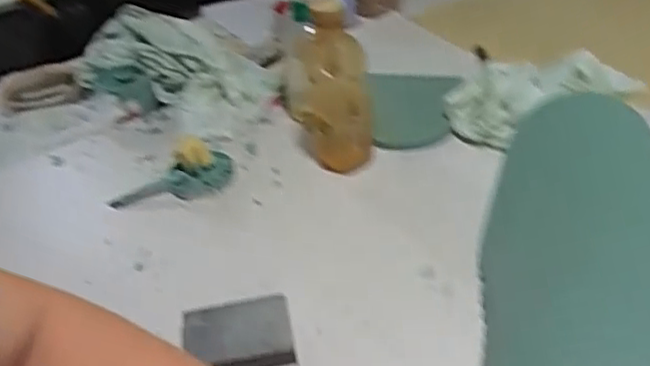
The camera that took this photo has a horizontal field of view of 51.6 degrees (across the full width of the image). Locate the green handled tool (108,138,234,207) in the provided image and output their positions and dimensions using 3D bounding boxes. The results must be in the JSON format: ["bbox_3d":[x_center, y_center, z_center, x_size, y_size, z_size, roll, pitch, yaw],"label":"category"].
[{"bbox_3d":[-0.190,-0.014,0.826,0.148,0.049,0.072,-13,37,-8],"label":"green handled tool"}]

